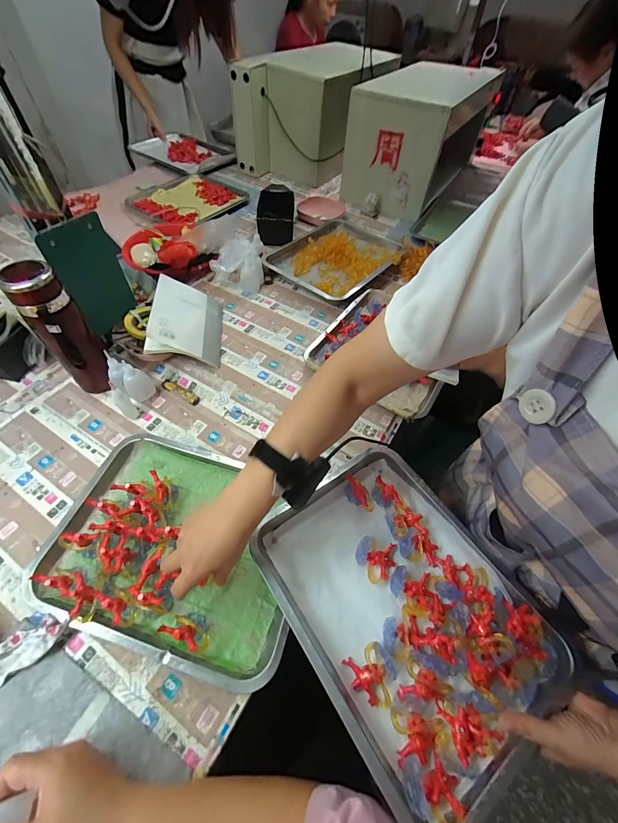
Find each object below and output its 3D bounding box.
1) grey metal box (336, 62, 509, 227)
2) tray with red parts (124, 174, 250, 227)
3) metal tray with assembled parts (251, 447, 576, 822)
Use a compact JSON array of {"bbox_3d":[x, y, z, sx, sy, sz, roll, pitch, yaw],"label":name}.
[{"bbox_3d":[0.359,-0.905,1.065,0.278,0.271,0.554,28,59,15],"label":"grey metal box"},{"bbox_3d":[-0.394,-0.672,1.019,0.273,0.033,0.329,34,61,18],"label":"tray with red parts"},{"bbox_3d":[0.109,0.227,0.405,0.253,0.050,0.332,-30,63,-21],"label":"metal tray with assembled parts"}]

